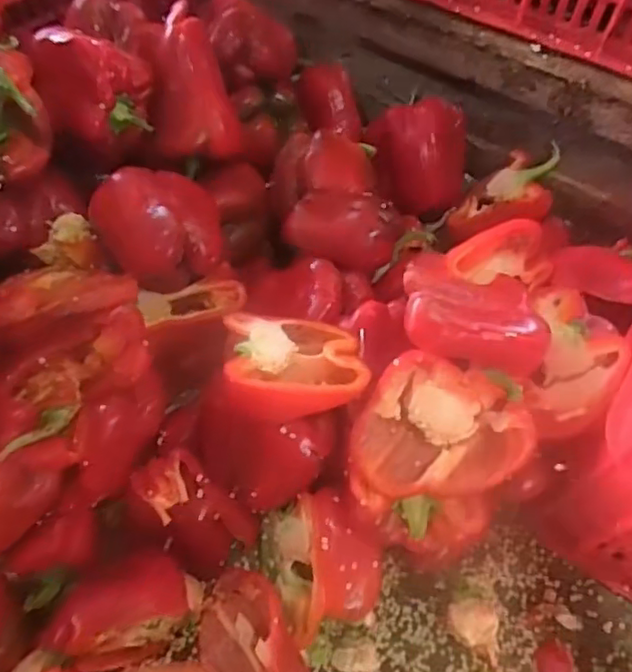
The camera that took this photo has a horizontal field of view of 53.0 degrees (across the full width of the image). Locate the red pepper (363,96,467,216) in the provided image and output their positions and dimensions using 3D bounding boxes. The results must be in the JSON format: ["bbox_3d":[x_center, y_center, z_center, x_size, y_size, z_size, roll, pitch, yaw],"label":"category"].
[{"bbox_3d":[0.113,-0.188,0.694,0.106,0.086,0.130,0,84,4],"label":"red pepper"}]

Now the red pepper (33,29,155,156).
[{"bbox_3d":[-0.194,-0.203,0.547,0.093,0.076,0.085,1,61,2],"label":"red pepper"}]

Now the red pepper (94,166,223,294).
[{"bbox_3d":[-0.127,-0.090,0.508,0.093,0.066,0.094,-1,61,1],"label":"red pepper"}]

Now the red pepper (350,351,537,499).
[{"bbox_3d":[0.088,0.064,0.451,0.108,0.052,0.103,33,108,2],"label":"red pepper"}]

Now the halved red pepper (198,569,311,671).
[{"bbox_3d":[-0.053,0.236,0.471,0.073,0.065,0.115,-24,64,-12],"label":"halved red pepper"}]

